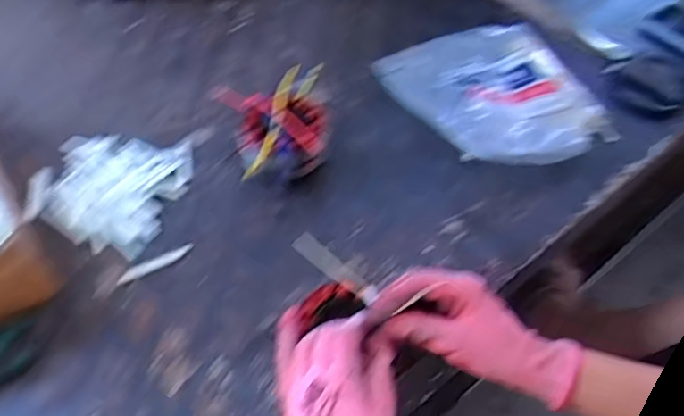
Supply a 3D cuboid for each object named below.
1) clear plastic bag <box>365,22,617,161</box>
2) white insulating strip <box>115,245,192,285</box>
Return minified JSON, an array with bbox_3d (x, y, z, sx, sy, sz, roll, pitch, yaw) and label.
[{"bbox_3d":[0.177,-0.150,0.662,0.210,0.061,0.249,-15,54,-9],"label":"clear plastic bag"},{"bbox_3d":[-0.183,0.054,0.559,0.075,0.006,0.013,-25,57,-13],"label":"white insulating strip"}]

